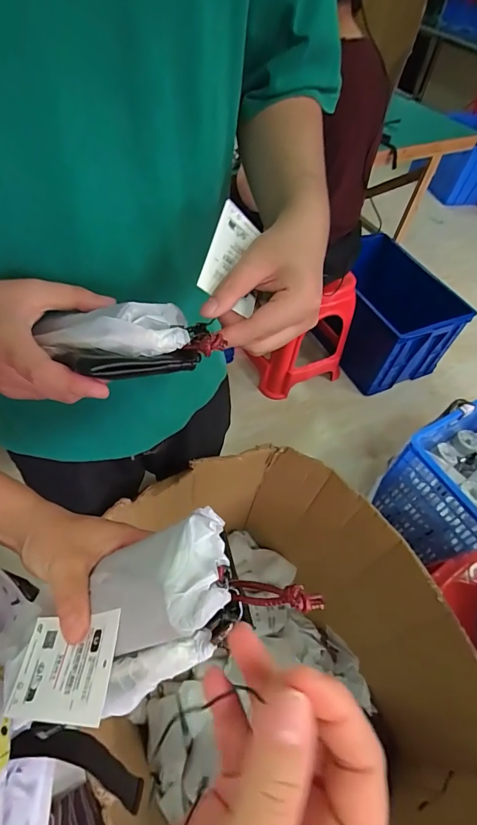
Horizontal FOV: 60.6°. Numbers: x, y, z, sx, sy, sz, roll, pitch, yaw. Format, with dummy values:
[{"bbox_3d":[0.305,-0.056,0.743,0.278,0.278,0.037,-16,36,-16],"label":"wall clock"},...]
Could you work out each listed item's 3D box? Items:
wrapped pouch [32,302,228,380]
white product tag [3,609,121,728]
[{"bbox_3d":[-0.085,-0.055,0.304,0.136,0.034,0.062,5,54,-1],"label":"wrapped pouch"},{"bbox_3d":[-0.104,0.152,0.245,0.083,0.007,0.054,-20,48,29],"label":"white product tag"}]

